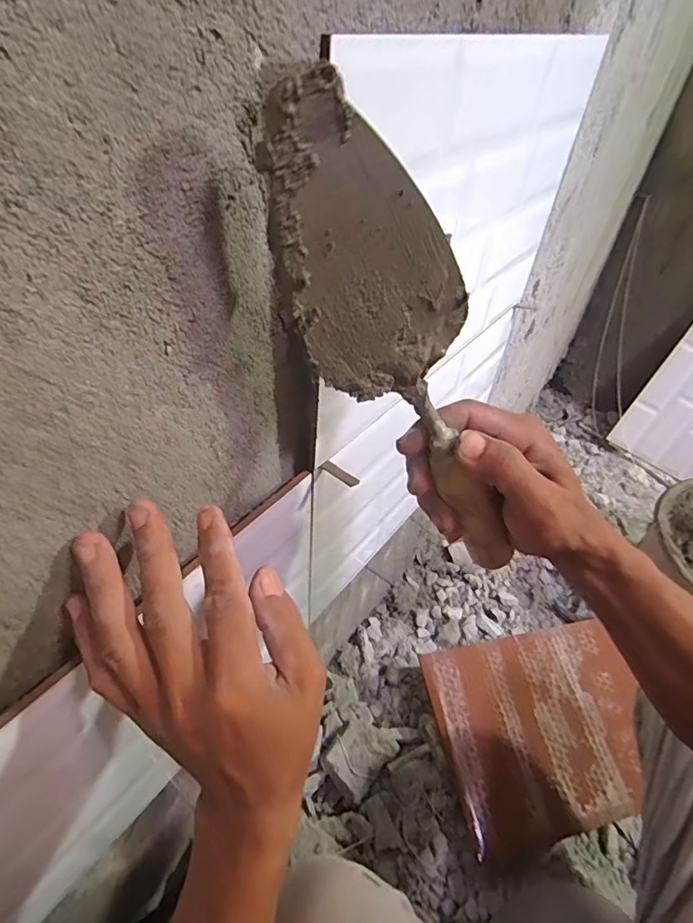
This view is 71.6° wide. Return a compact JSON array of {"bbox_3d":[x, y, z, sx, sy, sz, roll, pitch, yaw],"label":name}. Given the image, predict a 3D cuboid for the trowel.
[{"bbox_3d":[0.037,-0.045,0.275,0.079,0.292,0.050,-15,40,21],"label":"trowel"}]

